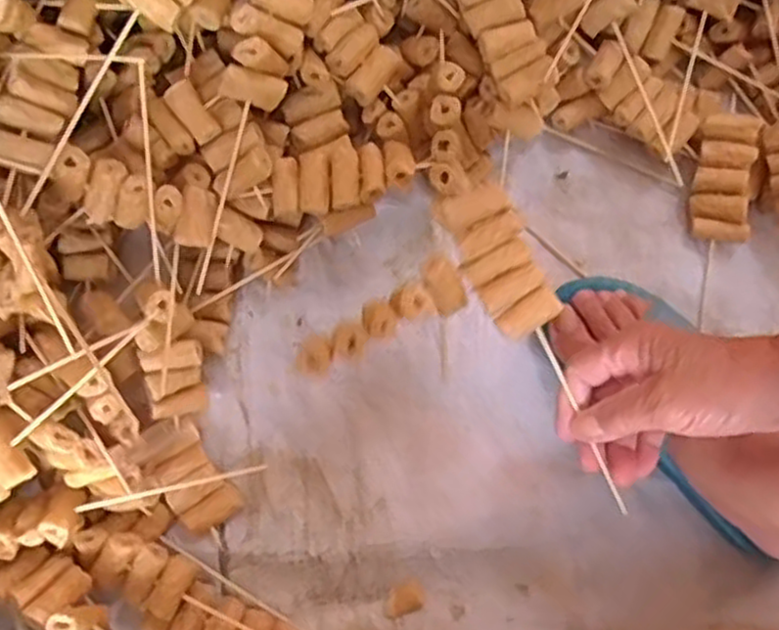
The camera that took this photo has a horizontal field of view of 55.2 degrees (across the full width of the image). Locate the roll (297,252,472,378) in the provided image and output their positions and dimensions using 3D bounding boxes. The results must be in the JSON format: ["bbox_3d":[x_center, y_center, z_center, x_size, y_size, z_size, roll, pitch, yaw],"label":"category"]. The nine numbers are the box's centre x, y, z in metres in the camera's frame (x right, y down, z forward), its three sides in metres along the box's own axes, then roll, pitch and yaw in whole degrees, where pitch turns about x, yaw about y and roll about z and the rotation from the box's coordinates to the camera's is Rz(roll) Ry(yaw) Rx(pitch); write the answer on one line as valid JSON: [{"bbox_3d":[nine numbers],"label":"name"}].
[{"bbox_3d":[-0.006,0.001,0.418,0.100,0.020,0.029,-26,78,-6],"label":"roll"}]

